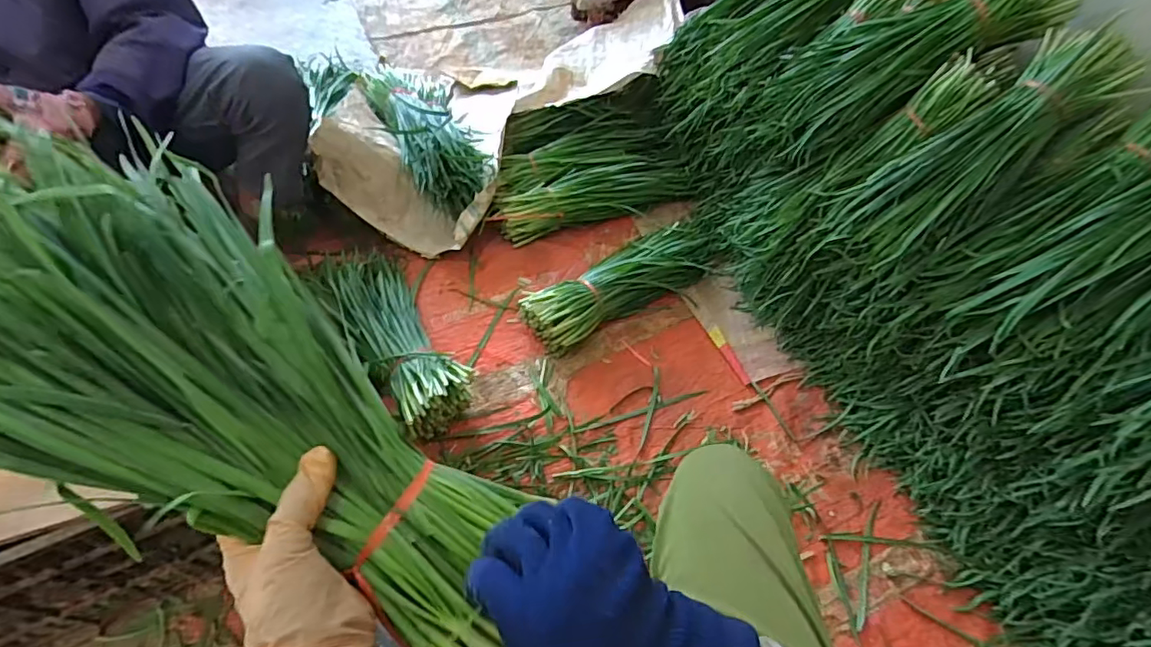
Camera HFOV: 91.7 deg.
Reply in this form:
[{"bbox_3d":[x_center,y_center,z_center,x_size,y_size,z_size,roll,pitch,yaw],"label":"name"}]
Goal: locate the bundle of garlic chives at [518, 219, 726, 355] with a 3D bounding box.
[{"bbox_3d":[0.110,-0.099,1.101,0.452,0.088,0.141,-28,60,-19],"label":"bundle of garlic chives"}]

